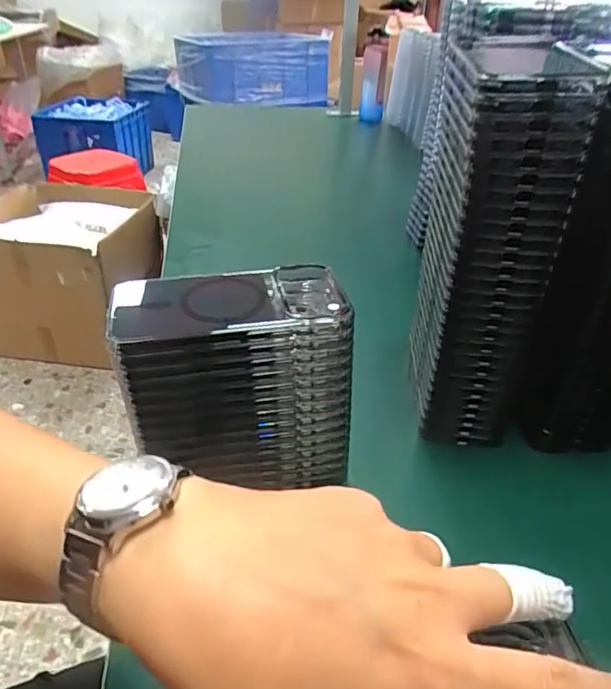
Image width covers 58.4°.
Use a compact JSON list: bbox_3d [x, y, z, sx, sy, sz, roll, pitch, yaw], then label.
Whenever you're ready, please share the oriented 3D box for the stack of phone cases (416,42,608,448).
[{"bbox_3d":[0.133,-0.074,0.429,0.076,0.281,0.137,4,34,2],"label":"stack of phone cases"}]

